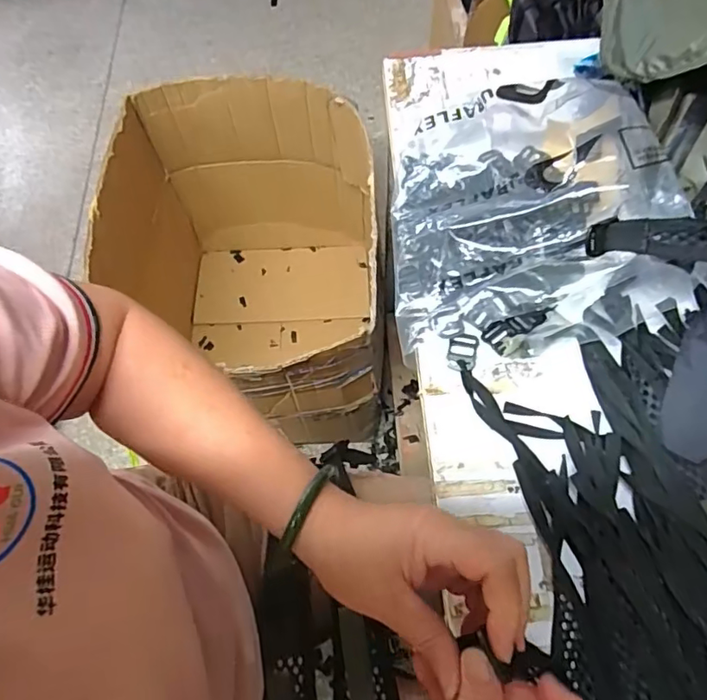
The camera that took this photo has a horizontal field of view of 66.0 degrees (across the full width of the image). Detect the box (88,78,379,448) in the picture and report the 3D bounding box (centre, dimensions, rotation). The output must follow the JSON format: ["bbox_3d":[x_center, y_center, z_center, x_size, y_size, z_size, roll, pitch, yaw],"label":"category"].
[{"bbox_3d":[-0.185,-0.137,1.127,0.443,0.514,0.592,-3,64,1],"label":"box"}]

